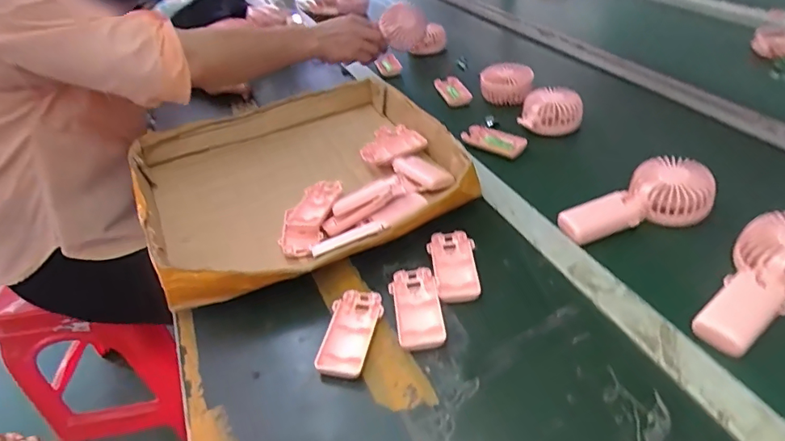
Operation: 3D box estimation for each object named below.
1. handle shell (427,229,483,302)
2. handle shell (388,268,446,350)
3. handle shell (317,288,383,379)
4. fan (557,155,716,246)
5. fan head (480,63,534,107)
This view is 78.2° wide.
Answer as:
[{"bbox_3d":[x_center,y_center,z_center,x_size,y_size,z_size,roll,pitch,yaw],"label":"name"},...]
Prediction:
[{"bbox_3d":[0.067,0.048,0.531,0.050,0.017,0.096,-3,39,5],"label":"handle shell"},{"bbox_3d":[0.025,0.088,0.491,0.049,0.016,0.096,-10,39,-3],"label":"handle shell"},{"bbox_3d":[-0.041,0.110,0.477,0.047,0.018,0.094,5,41,15],"label":"handle shell"},{"bbox_3d":[0.286,-0.021,0.558,0.168,0.046,0.081,-21,41,-16],"label":"fan"},{"bbox_3d":[0.200,-0.239,0.849,0.085,0.050,0.067,5,41,14],"label":"fan head"}]

